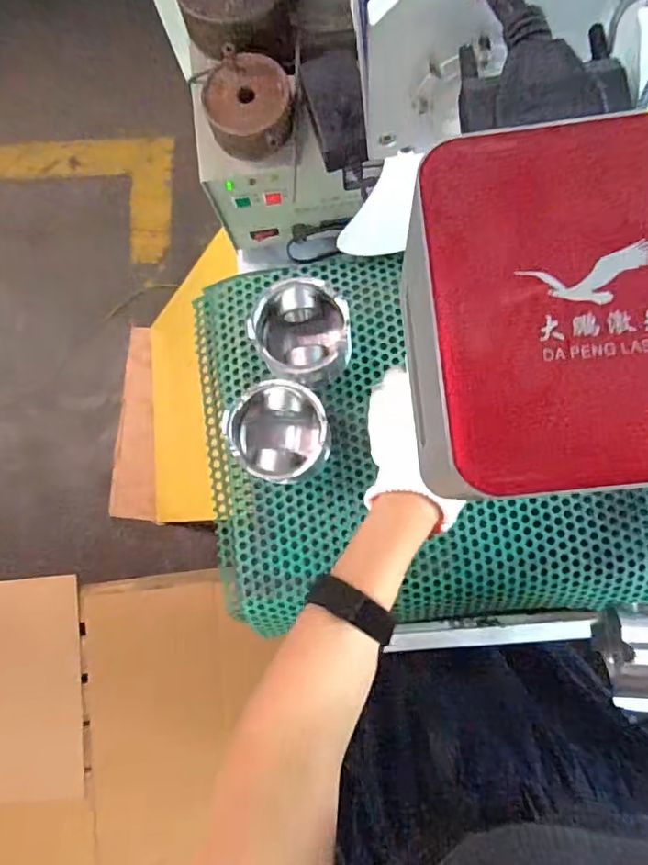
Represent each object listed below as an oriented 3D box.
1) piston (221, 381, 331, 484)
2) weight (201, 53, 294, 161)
[{"bbox_3d":[-0.041,0.000,0.532,0.088,0.077,0.088,-1,82,5],"label":"piston"},{"bbox_3d":[-0.064,-0.275,0.463,0.070,0.039,0.069,-1,82,5],"label":"weight"}]

